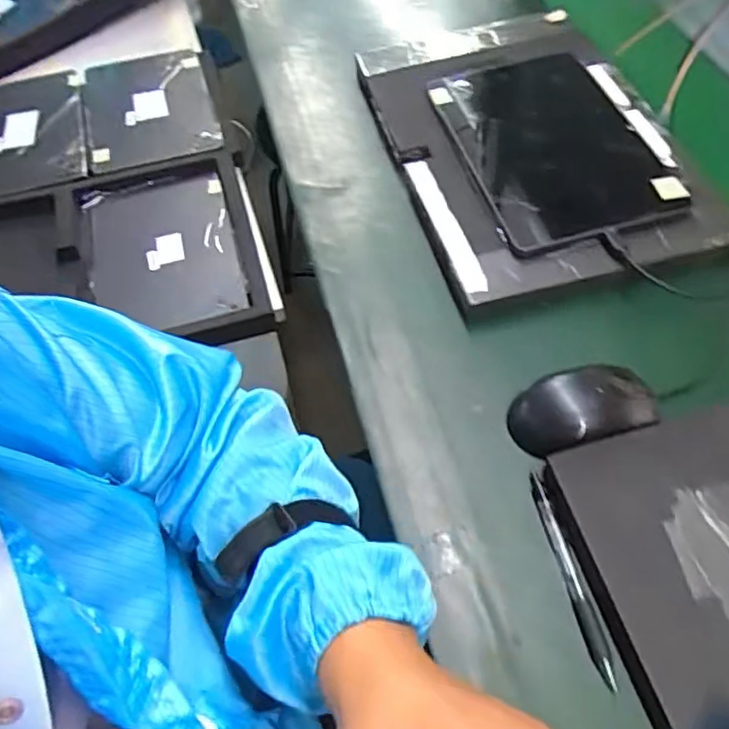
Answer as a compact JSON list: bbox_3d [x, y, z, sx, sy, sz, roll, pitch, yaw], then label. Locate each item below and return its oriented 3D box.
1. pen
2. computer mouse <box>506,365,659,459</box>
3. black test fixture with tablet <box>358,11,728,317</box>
[{"bbox_3d":[0.139,0.139,0.406,0.013,0.009,0.141,-10,58,-4],"label":"pen"},{"bbox_3d":[0.165,0.034,0.458,0.104,0.033,0.060,-15,59,-7],"label":"computer mouse"},{"bbox_3d":[0.158,-0.244,0.613,0.257,0.036,0.393,-13,59,-6],"label":"black test fixture with tablet"}]

